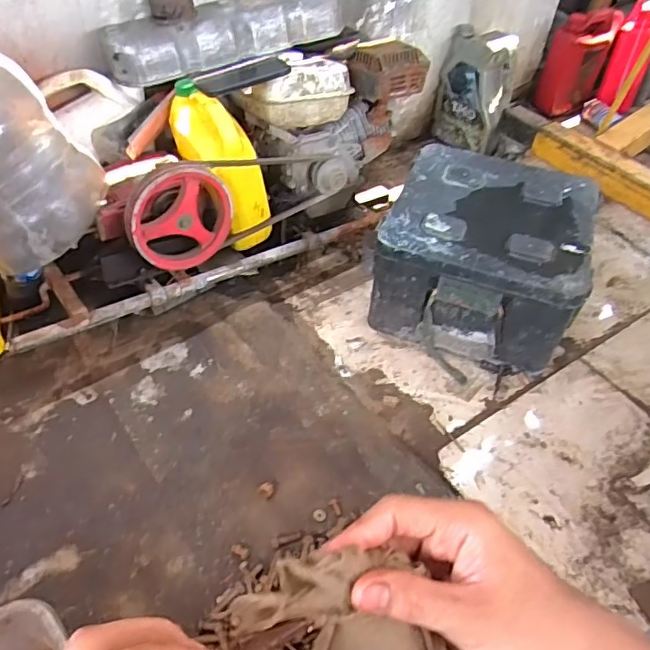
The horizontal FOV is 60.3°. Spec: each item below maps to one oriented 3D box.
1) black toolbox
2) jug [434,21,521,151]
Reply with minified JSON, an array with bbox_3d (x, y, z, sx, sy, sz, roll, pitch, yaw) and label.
[{"bbox_3d":[0.315,-0.135,1.138,0.364,0.239,0.374,18,49,14],"label":"black toolbox"},{"bbox_3d":[0.396,-0.619,1.498,0.092,0.298,0.185,-17,50,-18],"label":"jug"}]

